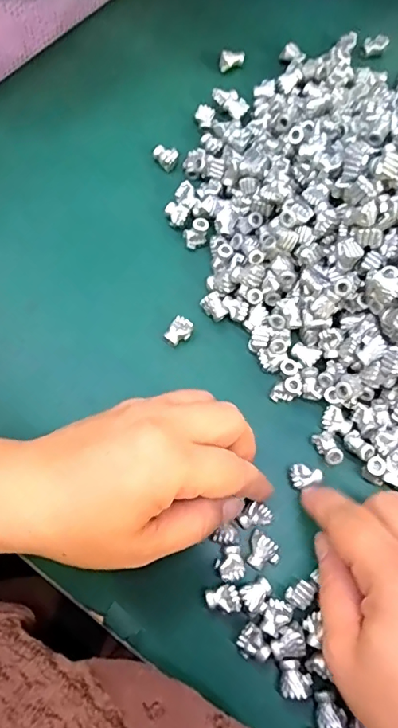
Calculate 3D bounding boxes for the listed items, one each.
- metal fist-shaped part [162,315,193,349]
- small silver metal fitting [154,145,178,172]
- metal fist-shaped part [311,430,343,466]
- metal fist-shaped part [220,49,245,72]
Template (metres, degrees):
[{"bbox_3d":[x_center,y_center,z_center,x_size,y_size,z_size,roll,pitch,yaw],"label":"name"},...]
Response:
[{"bbox_3d":[-0.012,-0.018,0.292,0.013,0.010,0.018,39,76,12],"label":"metal fist-shaped part"},{"bbox_3d":[-0.022,-0.140,0.334,0.014,0.010,0.017,-42,76,-12],"label":"small silver metal fitting"},{"bbox_3d":[0.070,0.046,0.265,0.009,0.012,0.018,-22,73,-6],"label":"metal fist-shaped part"},{"bbox_3d":[0.024,-0.224,0.361,0.019,0.010,0.009,-21,73,-6],"label":"metal fist-shaped part"}]

